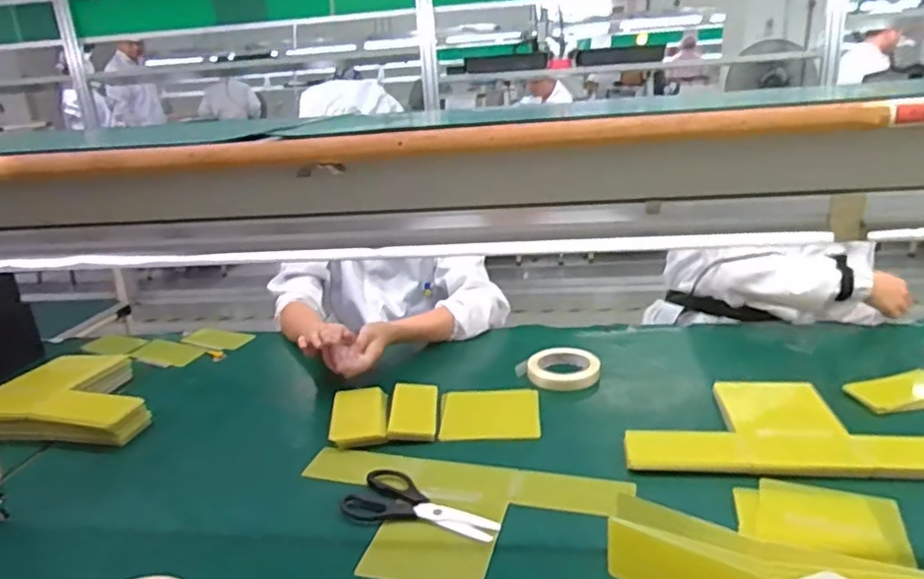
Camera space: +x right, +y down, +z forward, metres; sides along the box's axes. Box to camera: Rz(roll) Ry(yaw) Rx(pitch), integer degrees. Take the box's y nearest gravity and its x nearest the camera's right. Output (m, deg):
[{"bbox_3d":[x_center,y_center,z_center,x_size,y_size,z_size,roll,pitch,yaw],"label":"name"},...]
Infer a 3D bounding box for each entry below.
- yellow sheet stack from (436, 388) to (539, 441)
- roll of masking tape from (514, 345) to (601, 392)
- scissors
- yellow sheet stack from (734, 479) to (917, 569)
[{"bbox_3d":[0.042,0.183,0.946,0.144,0.013,0.130,-2,18,6],"label":"yellow sheet stack"},{"bbox_3d":[0.160,0.129,1.046,0.106,0.031,0.110,-4,18,1],"label":"roll of masking tape"},{"bbox_3d":[-0.049,0.254,0.740,0.186,0.009,0.087,8,22,32],"label":"scissors"},{"bbox_3d":[0.387,0.247,0.693,0.159,0.009,0.108,4,20,23],"label":"yellow sheet stack"}]

